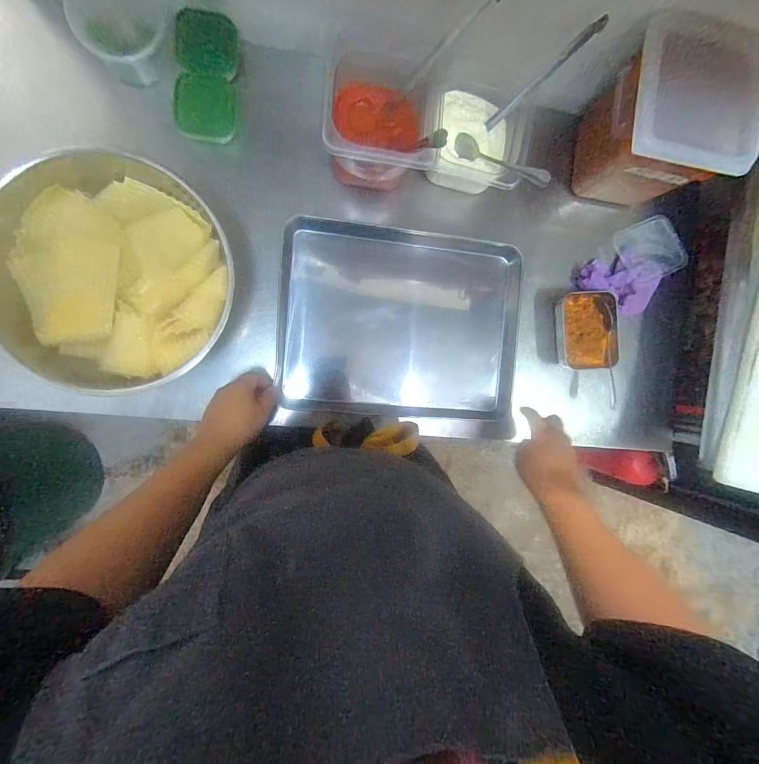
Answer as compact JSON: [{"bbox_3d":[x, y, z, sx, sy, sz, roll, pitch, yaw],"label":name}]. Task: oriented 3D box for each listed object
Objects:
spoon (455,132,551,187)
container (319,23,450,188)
[{"bbox_3d":[0.185,-0.337,0.576,0.033,0.034,0.174,-39,59,-6],"label":"spoon"},{"bbox_3d":[-0.003,-0.376,0.561,0.158,0.123,0.149,-2,91,-8],"label":"container"}]

